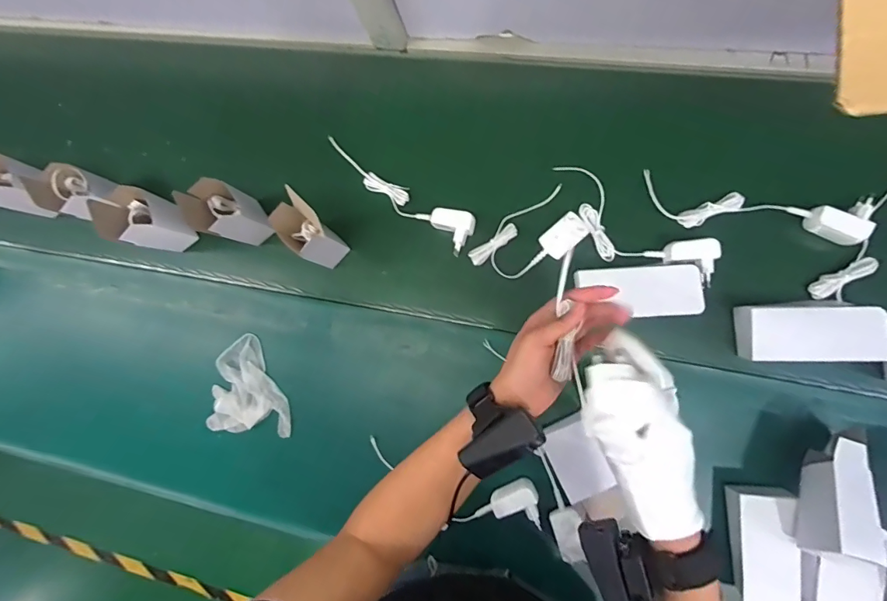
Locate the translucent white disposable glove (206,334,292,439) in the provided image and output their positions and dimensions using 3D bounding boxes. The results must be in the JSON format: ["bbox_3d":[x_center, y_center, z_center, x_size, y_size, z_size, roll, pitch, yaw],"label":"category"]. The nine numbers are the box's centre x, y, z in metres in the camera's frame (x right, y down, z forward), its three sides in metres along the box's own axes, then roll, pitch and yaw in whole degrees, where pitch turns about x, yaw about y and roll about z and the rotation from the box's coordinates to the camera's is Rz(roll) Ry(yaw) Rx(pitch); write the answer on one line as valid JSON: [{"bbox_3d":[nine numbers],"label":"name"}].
[{"bbox_3d":[-0.295,0.130,0.670,0.131,0.013,0.143,2,88,9],"label":"translucent white disposable glove"}]

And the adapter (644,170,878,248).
[{"bbox_3d":[0.388,-0.118,0.553,0.257,0.049,0.066,15,68,8],"label":"adapter"}]

